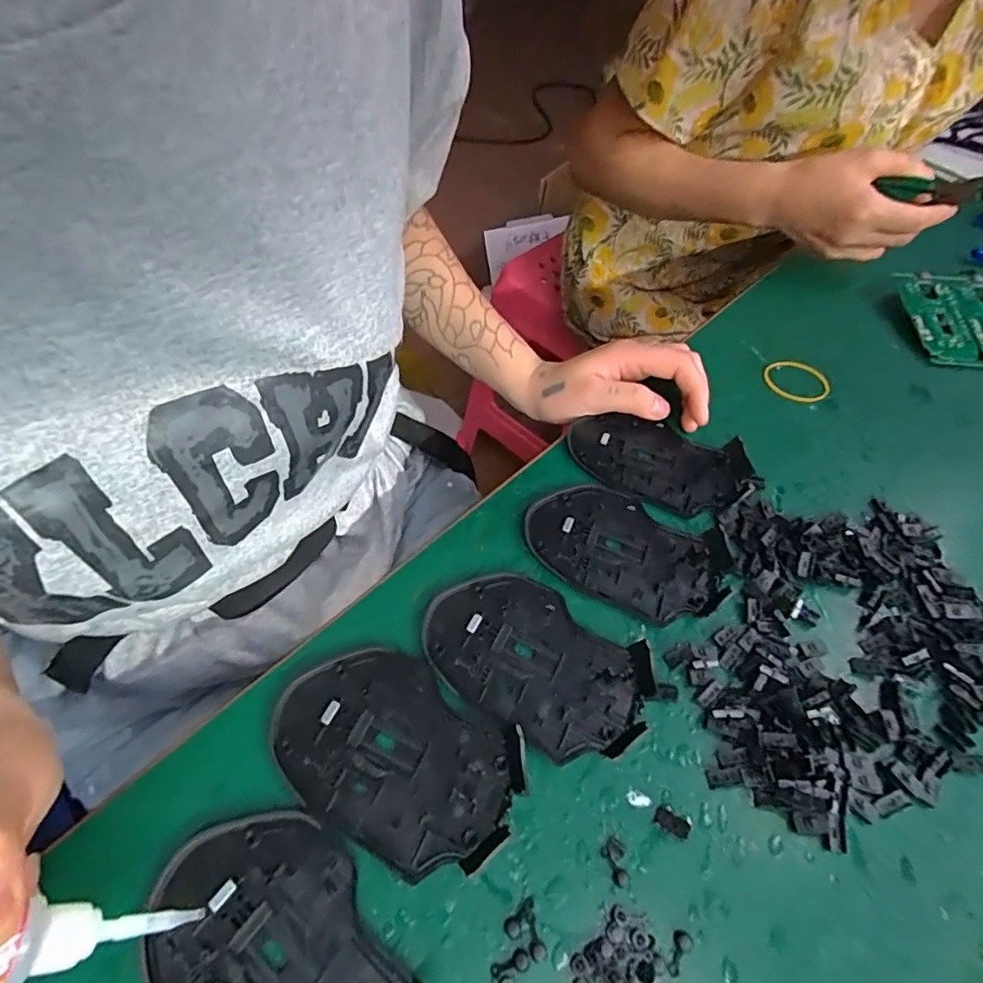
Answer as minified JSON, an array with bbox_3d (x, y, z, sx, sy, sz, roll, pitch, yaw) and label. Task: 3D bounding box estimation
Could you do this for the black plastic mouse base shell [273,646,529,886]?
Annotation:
[{"bbox_3d":[-0.044,0.116,0.234,0.112,0.009,0.071,29,57,18],"label":"black plastic mouse base shell"}]

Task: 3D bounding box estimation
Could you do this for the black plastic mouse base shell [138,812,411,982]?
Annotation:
[{"bbox_3d":[-0.078,0.175,0.189,0.071,0.009,0.112,-36,63,-26],"label":"black plastic mouse base shell"}]

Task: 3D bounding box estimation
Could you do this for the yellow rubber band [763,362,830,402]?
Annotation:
[{"bbox_3d":[0.237,-0.086,0.407,0.048,0.006,0.042,22,58,25],"label":"yellow rubber band"}]

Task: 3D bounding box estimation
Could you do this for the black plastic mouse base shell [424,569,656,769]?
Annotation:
[{"bbox_3d":[0.020,0.083,0.263,0.113,0.009,0.070,31,58,19],"label":"black plastic mouse base shell"}]

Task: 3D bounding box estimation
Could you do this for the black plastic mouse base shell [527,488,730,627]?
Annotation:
[{"bbox_3d":[0.077,0.032,0.304,0.112,0.005,0.070,26,56,16],"label":"black plastic mouse base shell"}]

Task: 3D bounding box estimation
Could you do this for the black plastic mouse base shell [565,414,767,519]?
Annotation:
[{"bbox_3d":[0.109,-0.021,0.344,0.117,0.011,0.066,23,56,14],"label":"black plastic mouse base shell"}]

